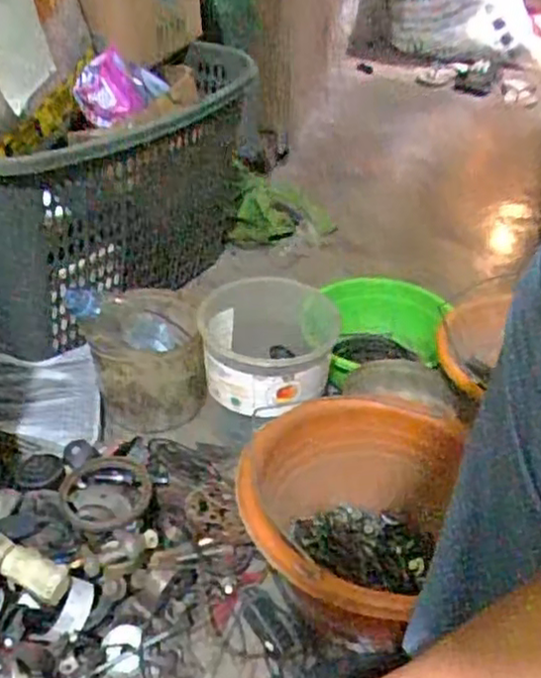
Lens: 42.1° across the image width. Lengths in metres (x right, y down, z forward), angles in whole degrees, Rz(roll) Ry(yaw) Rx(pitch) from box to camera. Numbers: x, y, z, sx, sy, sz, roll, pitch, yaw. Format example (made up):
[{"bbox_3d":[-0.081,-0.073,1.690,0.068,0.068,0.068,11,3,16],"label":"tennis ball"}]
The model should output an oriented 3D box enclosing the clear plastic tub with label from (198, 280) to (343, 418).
[{"bbox_3d":[-0.001,0.013,0.878,0.167,0.093,0.155,-3,38,-9],"label":"clear plastic tub with label"}]

